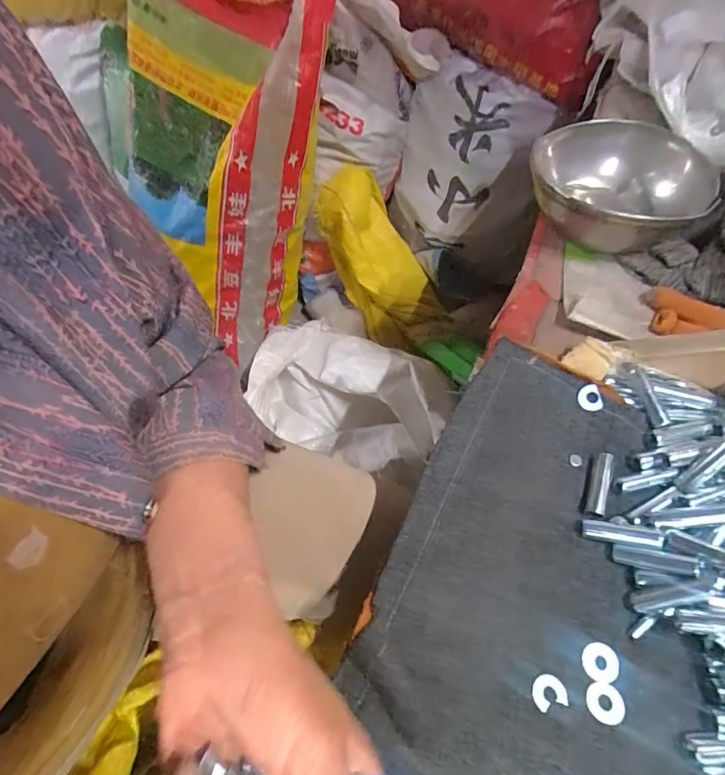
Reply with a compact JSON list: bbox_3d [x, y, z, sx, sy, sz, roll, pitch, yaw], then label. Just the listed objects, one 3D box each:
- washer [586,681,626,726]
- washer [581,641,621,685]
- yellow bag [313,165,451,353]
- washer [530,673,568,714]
[{"bbox_3d":[0.132,0.171,0.253,0.020,0.004,0.018,14,61,11],"label":"washer"},{"bbox_3d":[0.134,0.155,0.263,0.019,0.004,0.020,-1,59,2],"label":"washer"},{"bbox_3d":[0.030,-0.244,0.904,0.151,0.102,0.346,-35,107,-17],"label":"yellow bag"},{"bbox_3d":[0.101,0.165,0.253,0.019,0.004,0.016,-18,60,-8],"label":"washer"}]

